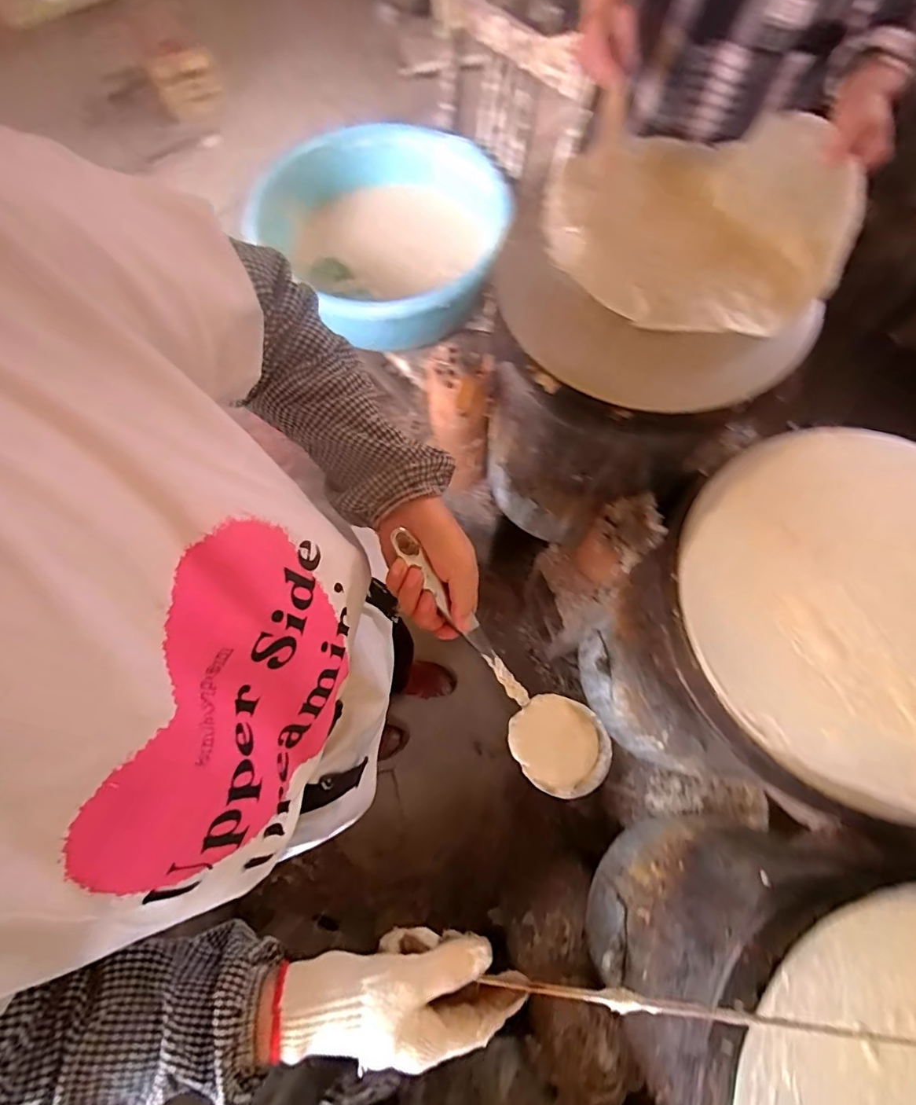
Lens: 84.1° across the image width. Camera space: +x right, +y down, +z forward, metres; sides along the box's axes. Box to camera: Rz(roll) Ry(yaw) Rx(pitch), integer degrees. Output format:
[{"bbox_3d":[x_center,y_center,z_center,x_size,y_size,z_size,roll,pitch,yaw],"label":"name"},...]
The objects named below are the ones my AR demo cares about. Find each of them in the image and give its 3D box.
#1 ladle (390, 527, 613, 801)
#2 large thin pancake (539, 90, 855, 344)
[{"bbox_3d":[0.043,0.120,0.464,0.089,0.072,0.309,-45,121,-13],"label":"ladle"},{"bbox_3d":[0.295,-0.429,0.642,0.370,0.070,0.354,37,76,12],"label":"large thin pancake"}]

